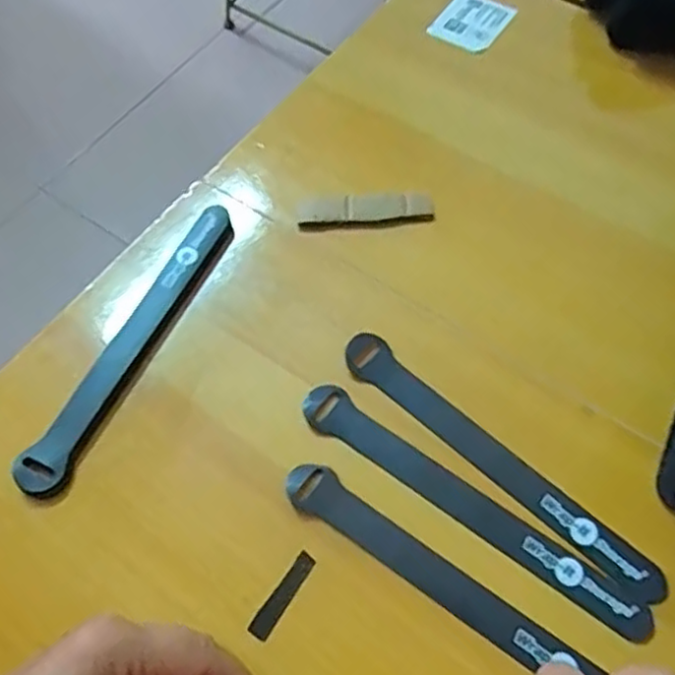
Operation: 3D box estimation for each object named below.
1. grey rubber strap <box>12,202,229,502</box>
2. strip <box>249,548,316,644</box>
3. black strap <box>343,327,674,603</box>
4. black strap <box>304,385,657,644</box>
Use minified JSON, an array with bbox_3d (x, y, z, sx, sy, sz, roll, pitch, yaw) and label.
[{"bbox_3d":[-0.114,0.001,0.394,0.025,0.008,0.195,24,65,14],"label":"grey rubber strap"},{"bbox_3d":[-0.026,0.125,0.334,0.010,0.004,0.044,30,67,16],"label":"strip"},{"bbox_3d":[0.081,0.064,0.361,0.196,0.007,0.023,40,72,22],"label":"black strap"},{"bbox_3d":[0.065,0.087,0.351,0.198,0.007,0.025,35,68,18],"label":"black strap"}]

